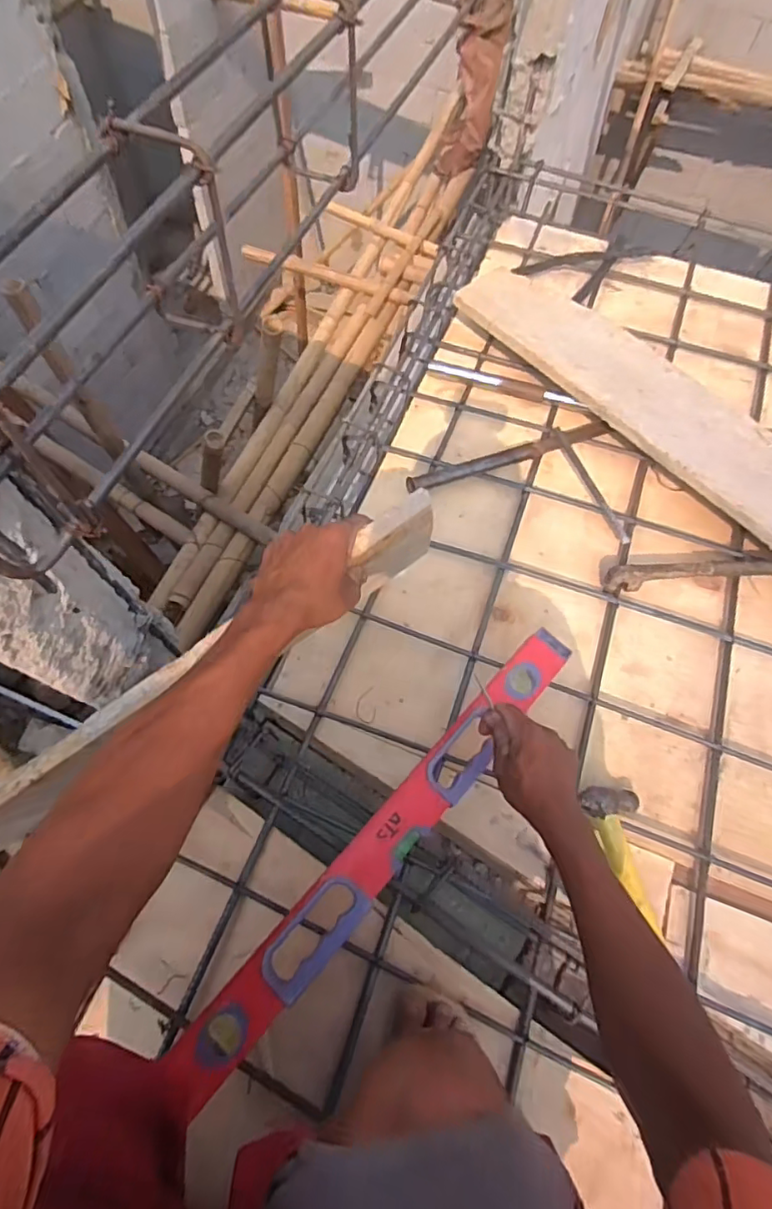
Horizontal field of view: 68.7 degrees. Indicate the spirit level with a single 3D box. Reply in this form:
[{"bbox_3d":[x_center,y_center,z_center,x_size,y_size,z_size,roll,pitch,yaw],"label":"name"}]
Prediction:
[{"bbox_3d":[0.017,0.232,0.592,0.056,0.022,0.566,39,67,15],"label":"spirit level"}]

